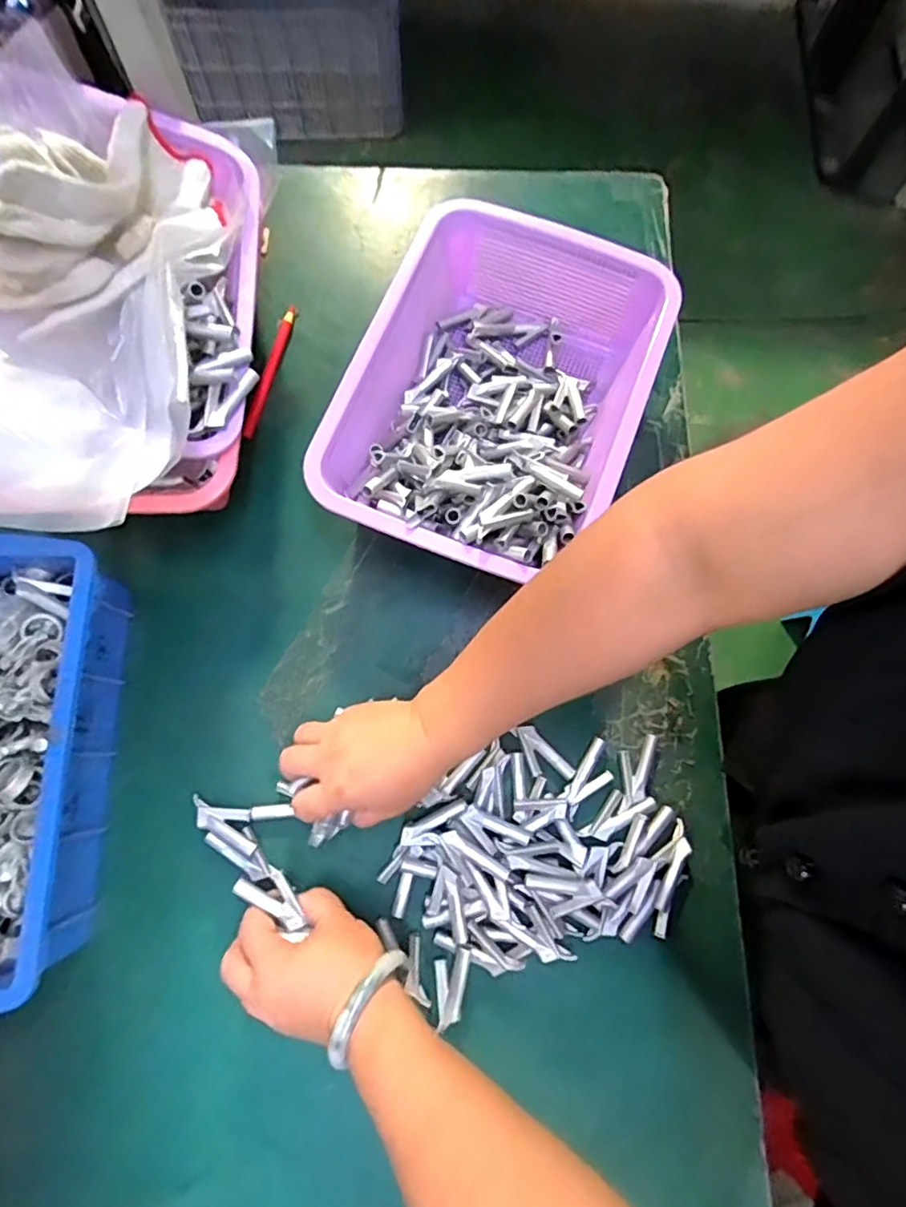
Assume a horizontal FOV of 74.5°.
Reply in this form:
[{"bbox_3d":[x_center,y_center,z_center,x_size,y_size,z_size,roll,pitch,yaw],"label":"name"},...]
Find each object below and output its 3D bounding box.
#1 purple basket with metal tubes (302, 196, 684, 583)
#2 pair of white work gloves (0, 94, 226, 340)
[{"bbox_3d":[0.029,-0.169,0.499,0.206,0.089,0.297,25,76,6],"label":"purple basket with metal tubes"},{"bbox_3d":[-0.231,-0.268,0.405,0.106,0.077,0.191,26,63,7],"label":"pair of white work gloves"}]

